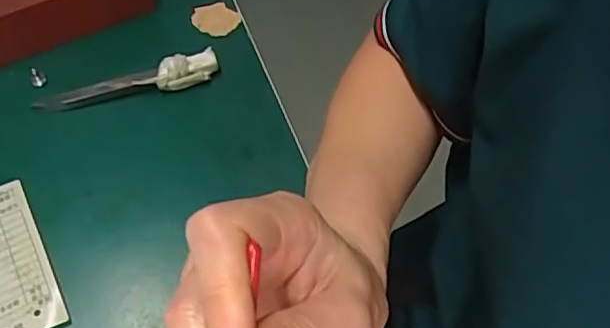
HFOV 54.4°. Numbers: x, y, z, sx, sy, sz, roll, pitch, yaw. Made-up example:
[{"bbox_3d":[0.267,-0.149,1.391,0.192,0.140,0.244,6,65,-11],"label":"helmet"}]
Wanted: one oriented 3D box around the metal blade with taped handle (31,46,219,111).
[{"bbox_3d":[-0.104,-0.048,0.354,0.105,0.019,0.015,-17,60,-16],"label":"metal blade with taped handle"}]

